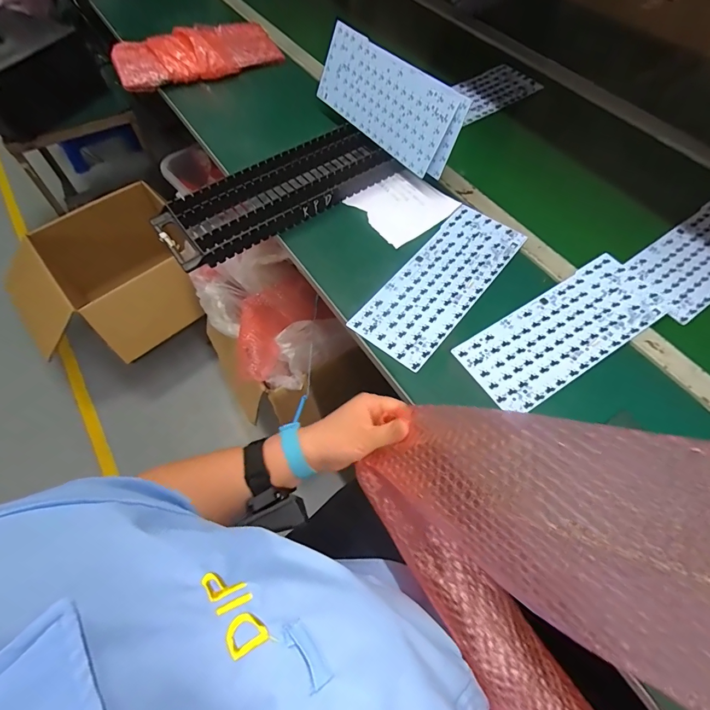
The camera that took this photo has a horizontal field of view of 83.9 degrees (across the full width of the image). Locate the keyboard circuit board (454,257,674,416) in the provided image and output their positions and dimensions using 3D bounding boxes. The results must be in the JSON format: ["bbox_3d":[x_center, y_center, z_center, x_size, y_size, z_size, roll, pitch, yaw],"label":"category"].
[{"bbox_3d":[0.290,-0.034,0.544,0.304,0.005,0.118,-30,65,-15],"label":"keyboard circuit board"}]

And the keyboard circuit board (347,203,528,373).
[{"bbox_3d":[0.131,-0.114,0.589,0.120,0.004,0.305,35,67,17],"label":"keyboard circuit board"}]

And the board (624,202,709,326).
[{"bbox_3d":[0.554,-0.162,0.621,0.306,0.011,0.121,-32,66,-16],"label":"board"}]

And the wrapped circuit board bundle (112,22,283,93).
[{"bbox_3d":[-0.351,-0.673,0.880,0.349,0.053,0.185,-26,64,-14],"label":"wrapped circuit board bundle"}]

